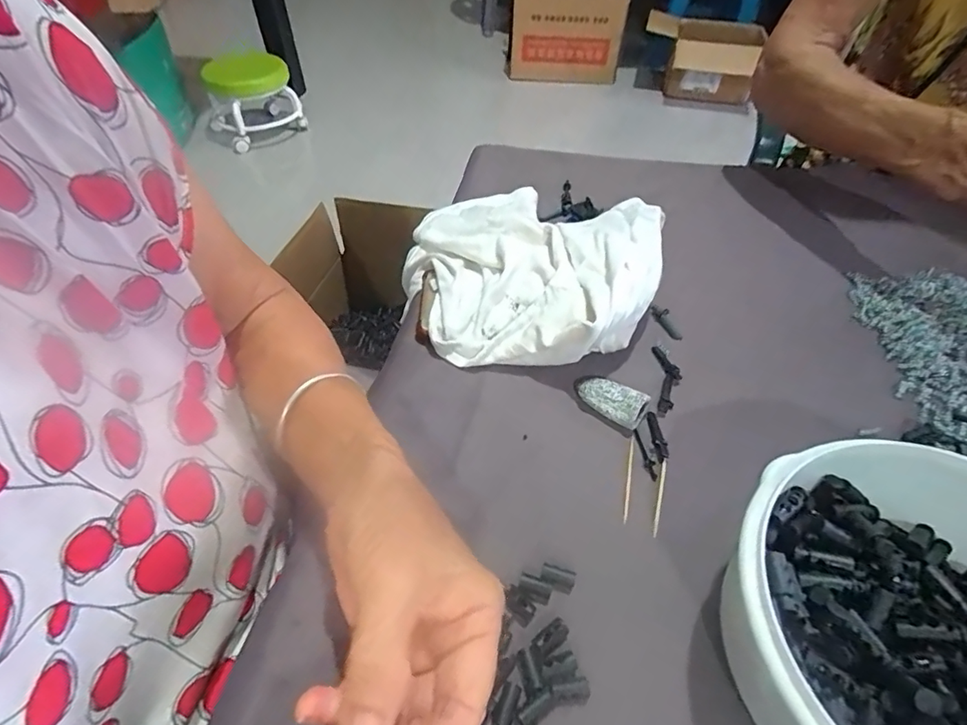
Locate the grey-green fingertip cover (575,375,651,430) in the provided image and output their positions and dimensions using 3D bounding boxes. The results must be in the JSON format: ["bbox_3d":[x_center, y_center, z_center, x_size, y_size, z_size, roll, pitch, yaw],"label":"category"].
[{"bbox_3d":[0.087,0.024,0.355,0.050,0.019,0.024,32,56,24],"label":"grey-green fingertip cover"}]

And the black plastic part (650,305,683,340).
[{"bbox_3d":[0.147,-0.033,0.415,0.012,0.008,0.039,-18,51,-14],"label":"black plastic part"}]

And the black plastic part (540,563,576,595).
[{"bbox_3d":[0.040,0.118,0.281,0.018,0.004,0.011,15,51,12],"label":"black plastic part"}]

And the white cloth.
[{"bbox_3d":[0.033,-0.093,0.434,0.218,0.053,0.221,10,50,9],"label":"white cloth"}]

